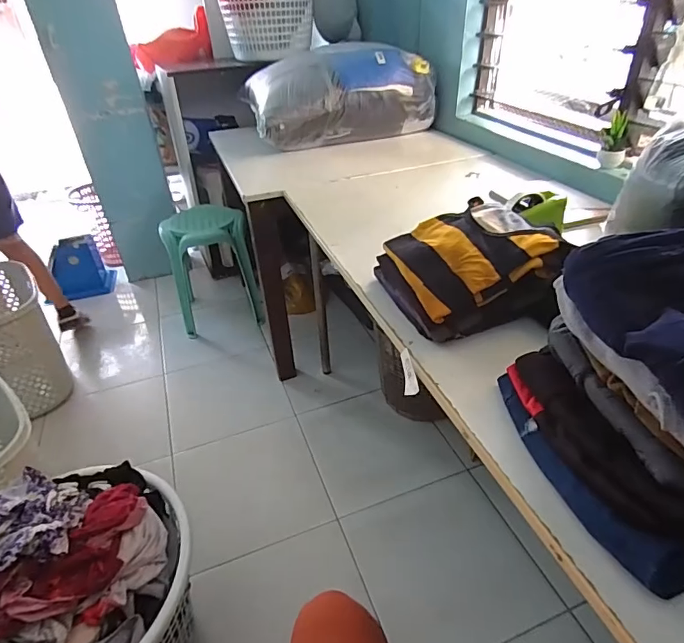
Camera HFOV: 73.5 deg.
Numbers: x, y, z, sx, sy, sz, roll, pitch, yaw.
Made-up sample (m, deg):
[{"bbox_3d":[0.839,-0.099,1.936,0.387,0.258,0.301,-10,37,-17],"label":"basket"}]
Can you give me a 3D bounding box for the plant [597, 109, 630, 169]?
[{"bbox_3d":[0.638,-0.425,1.069,0.060,0.119,0.069,18,41,27],"label":"plant"}]

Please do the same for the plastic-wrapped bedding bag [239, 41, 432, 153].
[{"bbox_3d":[-0.024,-0.795,1.579,0.587,0.266,0.353,-14,37,-14],"label":"plastic-wrapped bedding bag"}]

